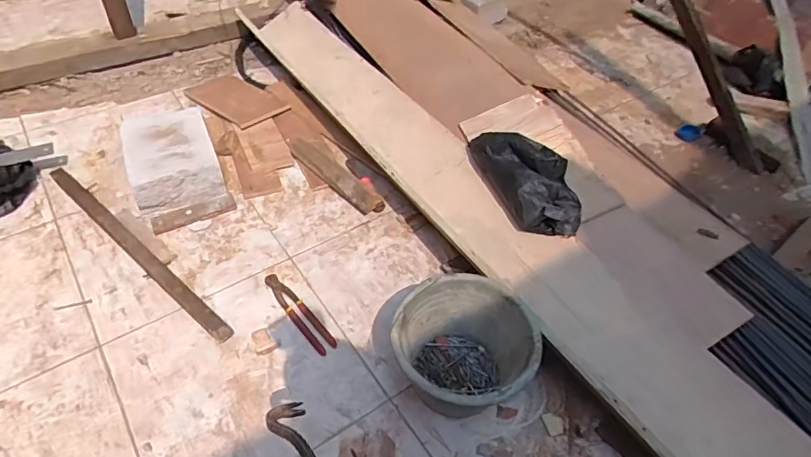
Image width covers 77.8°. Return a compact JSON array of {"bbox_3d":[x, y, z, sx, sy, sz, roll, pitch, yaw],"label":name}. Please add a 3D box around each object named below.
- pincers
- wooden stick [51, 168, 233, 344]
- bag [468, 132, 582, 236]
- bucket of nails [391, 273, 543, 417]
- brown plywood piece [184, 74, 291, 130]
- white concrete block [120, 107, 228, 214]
[{"bbox_3d":[-0.215,0.169,1.021,0.044,0.014,0.215,-29,56,-28],"label":"pincers"},{"bbox_3d":[-0.591,0.032,1.087,0.661,0.025,0.042,34,53,24],"label":"wooden stick"},{"bbox_3d":[0.275,-0.116,1.130,0.154,0.078,0.325,-22,53,-23],"label":"bag"},{"bbox_3d":[0.098,0.225,0.898,0.234,0.171,0.235,3,47,-3],"label":"bucket of nails"},{"bbox_3d":[-0.502,-0.385,1.499,0.332,0.010,0.164,32,56,30],"label":"brown plywood piece"},{"bbox_3d":[-0.572,-0.170,1.237,0.197,0.112,0.257,-16,51,-19],"label":"white concrete block"}]

